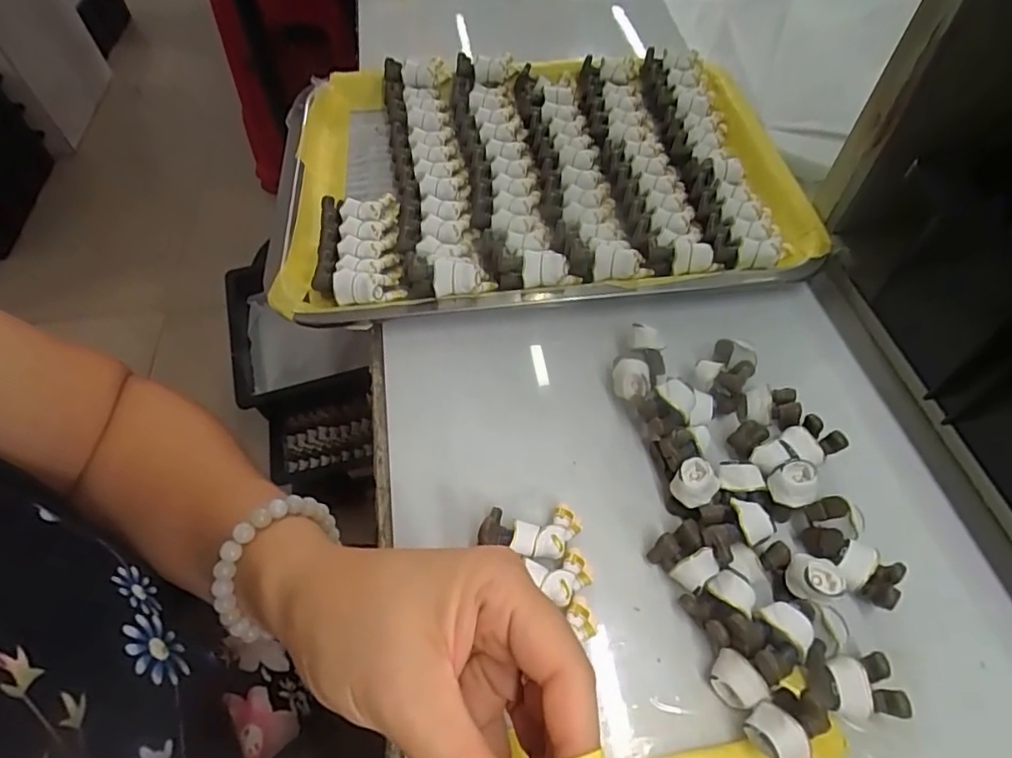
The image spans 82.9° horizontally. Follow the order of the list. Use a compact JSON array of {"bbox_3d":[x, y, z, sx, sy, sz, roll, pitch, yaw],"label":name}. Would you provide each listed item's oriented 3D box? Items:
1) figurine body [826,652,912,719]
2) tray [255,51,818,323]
[{"bbox_3d":[0.144,0.125,0.233,0.025,0.017,0.023,1,56,1],"label":"figurine body"},{"bbox_3d":[0.018,-0.156,0.403,0.340,0.031,0.256,-5,56,-3],"label":"tray"}]

